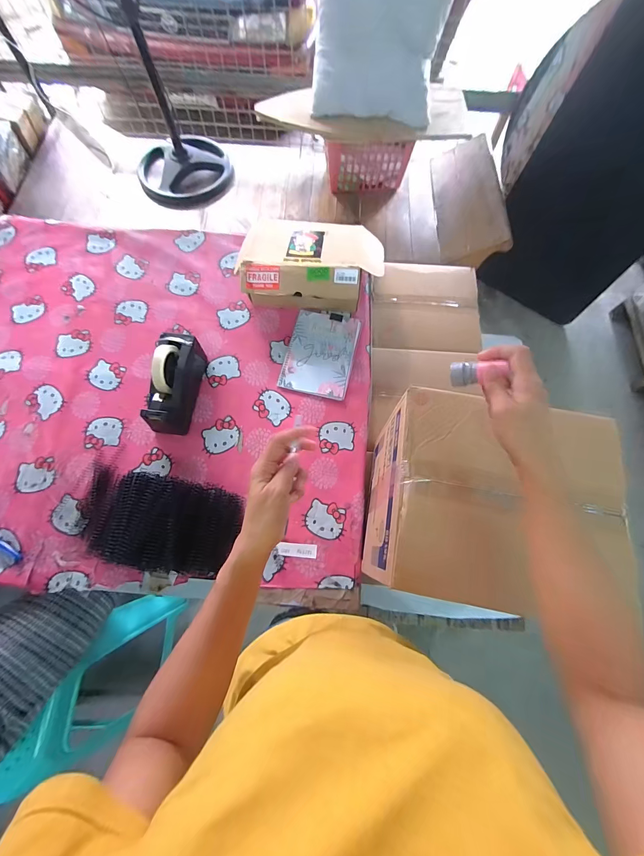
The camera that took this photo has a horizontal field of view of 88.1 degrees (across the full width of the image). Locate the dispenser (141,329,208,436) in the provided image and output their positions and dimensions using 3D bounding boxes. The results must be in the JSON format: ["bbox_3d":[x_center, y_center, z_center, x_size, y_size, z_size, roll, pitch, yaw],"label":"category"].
[{"bbox_3d":[-0.311,-0.099,0.707,0.073,0.134,0.206,5,71,1],"label":"dispenser"}]

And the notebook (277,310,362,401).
[{"bbox_3d":[-0.003,-0.179,0.797,0.158,0.017,0.216,13,71,3],"label":"notebook"}]

